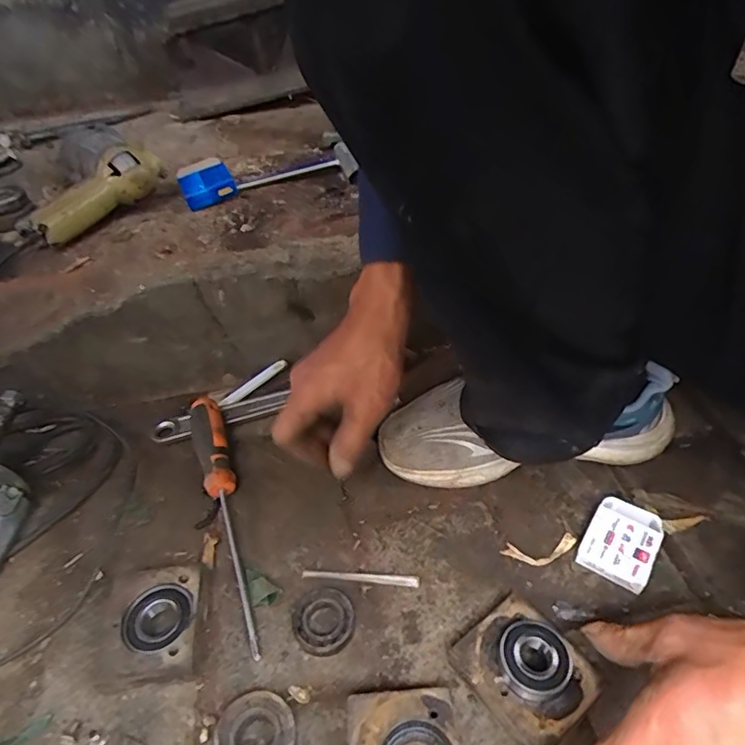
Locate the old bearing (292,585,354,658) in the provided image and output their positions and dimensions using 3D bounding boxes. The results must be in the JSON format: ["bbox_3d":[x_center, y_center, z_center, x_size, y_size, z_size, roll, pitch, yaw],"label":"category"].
[{"bbox_3d":[-0.036,0.185,0.400,0.044,0.016,0.050,-3,43,1],"label":"old bearing"}]

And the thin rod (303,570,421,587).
[{"bbox_3d":[-0.010,0.164,0.428,0.093,0.004,0.008,3,43,7],"label":"thin rod"}]

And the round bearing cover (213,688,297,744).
[{"bbox_3d":[-0.076,0.234,0.346,0.049,0.020,0.054,-21,45,-17],"label":"round bearing cover"}]

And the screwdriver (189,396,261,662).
[{"bbox_3d":[-0.127,0.113,0.467,0.030,0.039,0.253,-18,45,-15],"label":"screwdriver"}]

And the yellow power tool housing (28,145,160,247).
[{"bbox_3d":[-0.278,-0.183,0.542,0.138,0.044,0.047,-38,49,-5],"label":"yellow power tool housing"}]

